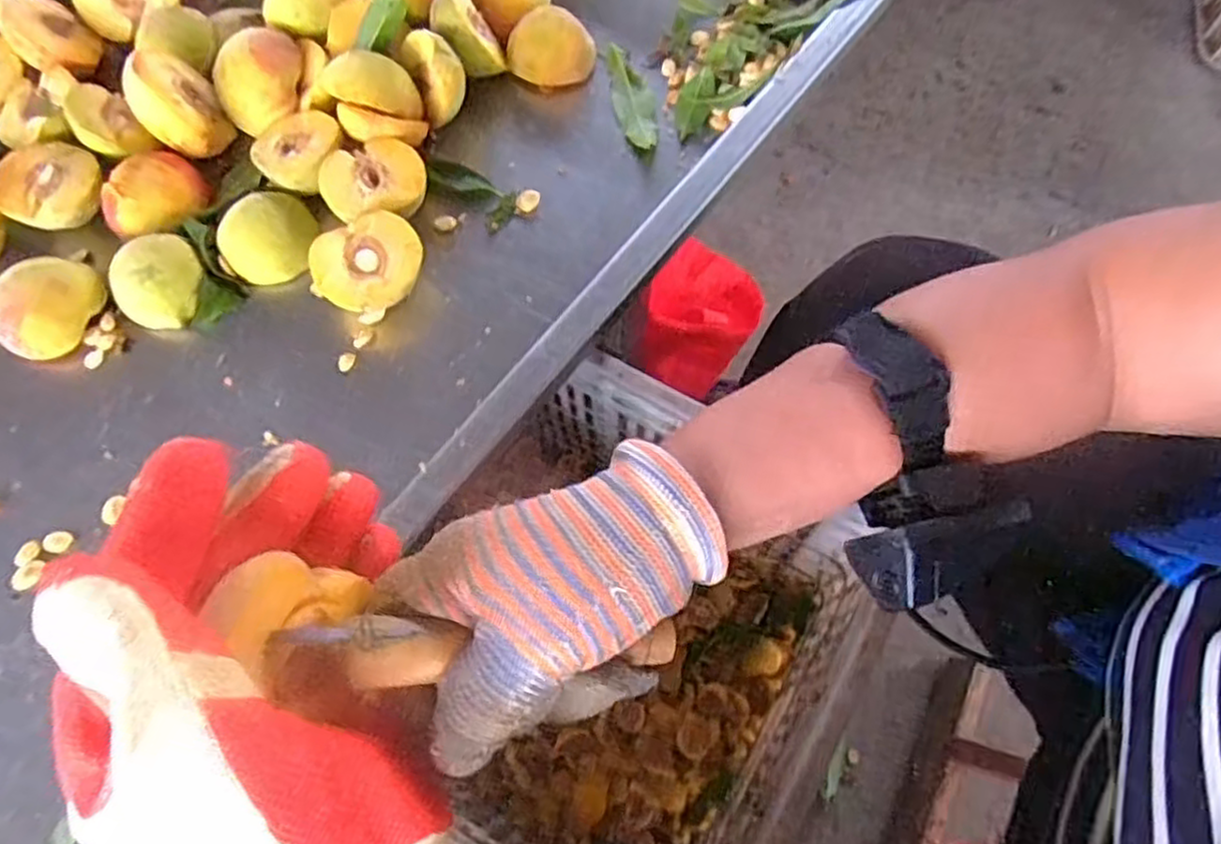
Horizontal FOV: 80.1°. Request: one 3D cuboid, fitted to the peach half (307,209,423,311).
[{"bbox_3d":[-0.142,-0.090,0.433,0.062,0.035,0.052,-37,71,-14],"label":"peach half"}]

